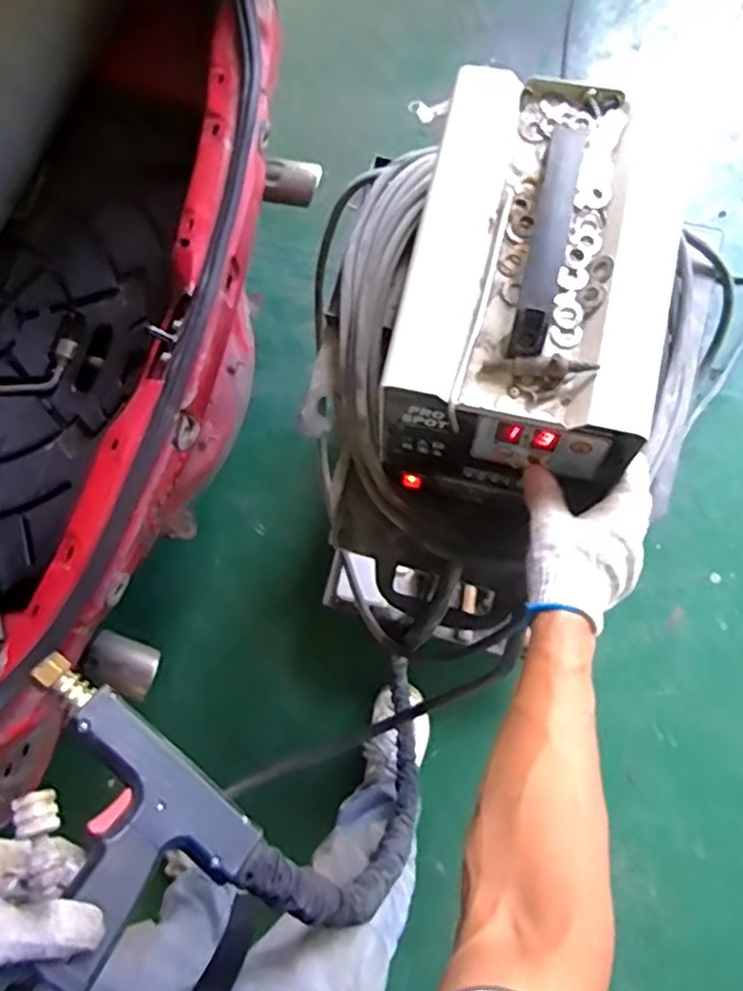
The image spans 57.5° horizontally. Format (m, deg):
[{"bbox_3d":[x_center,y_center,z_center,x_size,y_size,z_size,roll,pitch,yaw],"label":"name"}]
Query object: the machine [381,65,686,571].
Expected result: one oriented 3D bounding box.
[{"bbox_3d":[0.139,-0.177,0.606,0.204,0.203,0.350,13,79,2],"label":"machine"}]

